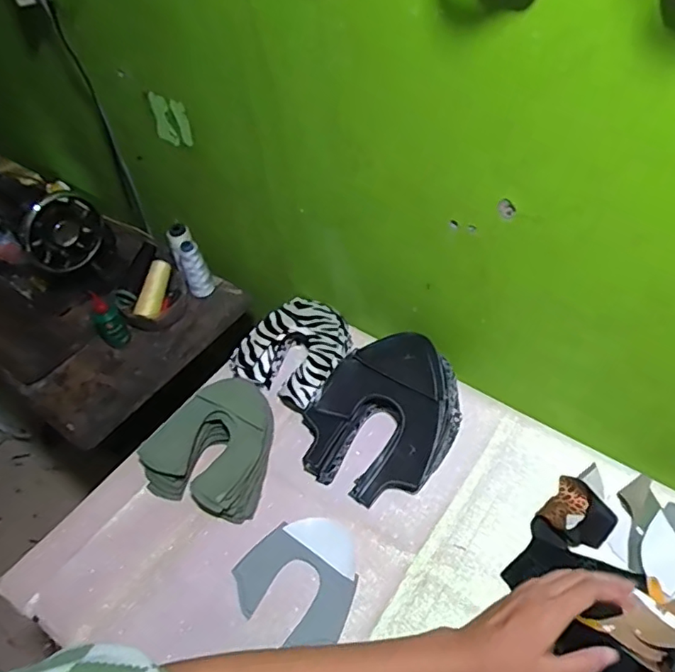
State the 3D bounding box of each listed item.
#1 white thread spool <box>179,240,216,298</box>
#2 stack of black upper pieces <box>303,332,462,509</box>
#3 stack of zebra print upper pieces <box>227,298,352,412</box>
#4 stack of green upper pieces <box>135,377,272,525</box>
[{"bbox_3d":[-0.258,-0.119,1.011,0.043,0.110,0.037,-19,50,-10],"label":"white thread spool"},{"bbox_3d":[0.066,0.105,0.788,0.195,0.101,0.243,30,59,27],"label":"stack of black upper pieces"},{"bbox_3d":[-0.065,0.021,0.891,0.166,0.075,0.179,25,56,24],"label":"stack of zebra print upper pieces"},{"bbox_3d":[-0.187,0.151,0.789,0.181,0.077,0.176,9,51,13],"label":"stack of green upper pieces"}]

